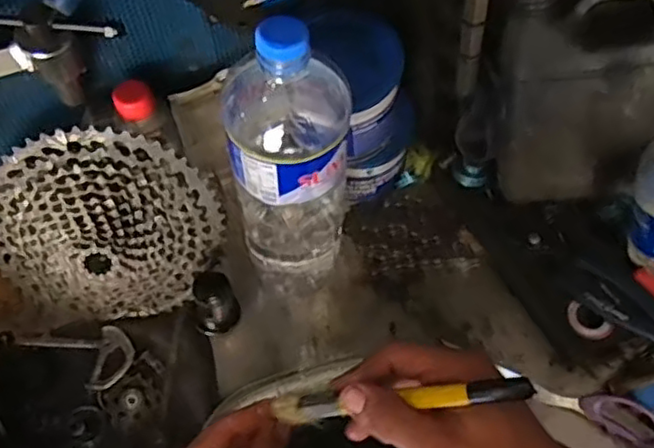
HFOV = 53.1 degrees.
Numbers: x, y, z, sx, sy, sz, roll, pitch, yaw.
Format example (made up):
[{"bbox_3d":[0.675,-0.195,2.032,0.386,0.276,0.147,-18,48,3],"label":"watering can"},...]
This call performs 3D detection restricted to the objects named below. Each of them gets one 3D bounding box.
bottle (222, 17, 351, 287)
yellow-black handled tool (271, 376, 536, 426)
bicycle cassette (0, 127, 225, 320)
[{"bbox_3d":[-0.023,-0.041,0.515,0.083,0.310,0.087,-1,63,0],"label":"bottle"},{"bbox_3d":[0.039,0.106,0.391,0.168,0.010,0.017,-15,58,31],"label":"yellow-black handled tool"},{"bbox_3d":[-0.188,0.017,0.547,0.193,0.189,0.048,6,32,-13],"label":"bicycle cassette"}]

